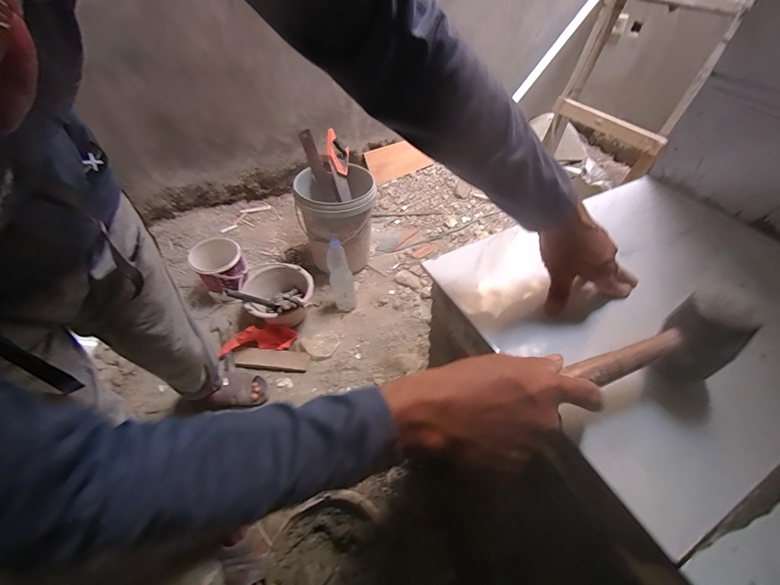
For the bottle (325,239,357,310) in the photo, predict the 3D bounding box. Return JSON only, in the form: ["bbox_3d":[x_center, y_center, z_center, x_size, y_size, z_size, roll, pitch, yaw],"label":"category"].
[{"bbox_3d":[-0.184,-0.055,1.265,0.092,0.305,0.088,-8,50,-8],"label":"bottle"}]

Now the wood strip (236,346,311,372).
[{"bbox_3d":[-0.420,0.236,1.189,0.245,0.021,0.073,3,50,2],"label":"wood strip"}]

